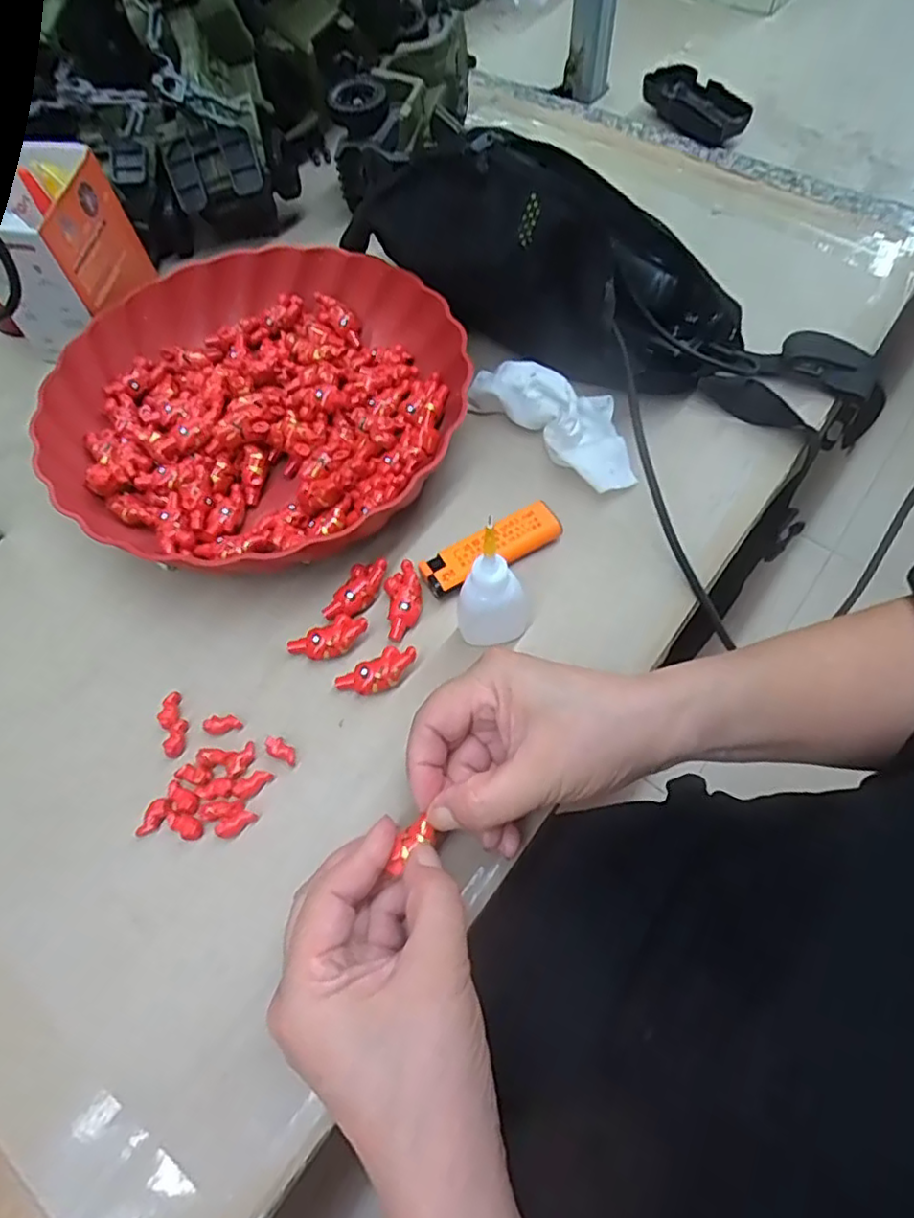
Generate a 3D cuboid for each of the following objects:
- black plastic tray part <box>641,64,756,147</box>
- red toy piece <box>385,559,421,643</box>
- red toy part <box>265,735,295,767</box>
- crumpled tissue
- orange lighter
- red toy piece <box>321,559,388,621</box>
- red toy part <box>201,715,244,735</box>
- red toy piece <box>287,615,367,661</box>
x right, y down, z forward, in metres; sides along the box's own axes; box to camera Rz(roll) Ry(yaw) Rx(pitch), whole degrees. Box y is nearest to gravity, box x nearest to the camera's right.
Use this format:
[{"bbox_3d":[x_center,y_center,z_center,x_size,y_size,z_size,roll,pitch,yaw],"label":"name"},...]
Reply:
[{"bbox_3d":[0.231,-0.482,0.598,0.053,0.026,0.120,-23,63,-10],"label":"black plastic tray part"},{"bbox_3d":[-0.029,-0.005,0.335,0.017,0.010,0.042,-6,61,-1],"label":"red toy piece"},{"bbox_3d":[-0.084,0.068,0.300,0.019,0.005,0.009,33,68,18],"label":"red toy part"},{"bbox_3d":[0.059,-0.119,0.382,0.120,0.032,0.041,37,69,20],"label":"crumpled tissue"},{"bbox_3d":[0.019,-0.033,0.348,0.076,0.017,0.024,-28,64,-12],"label":"orange lighter"},{"bbox_3d":[-0.054,-0.010,0.338,0.019,0.010,0.040,28,66,16],"label":"red toy piece"},{"bbox_3d":[-0.116,0.057,0.309,0.018,0.004,0.009,-12,62,-4],"label":"red toy part"},{"bbox_3d":[-0.066,0.015,0.325,0.040,0.012,0.019,-26,64,-12],"label":"red toy piece"}]

